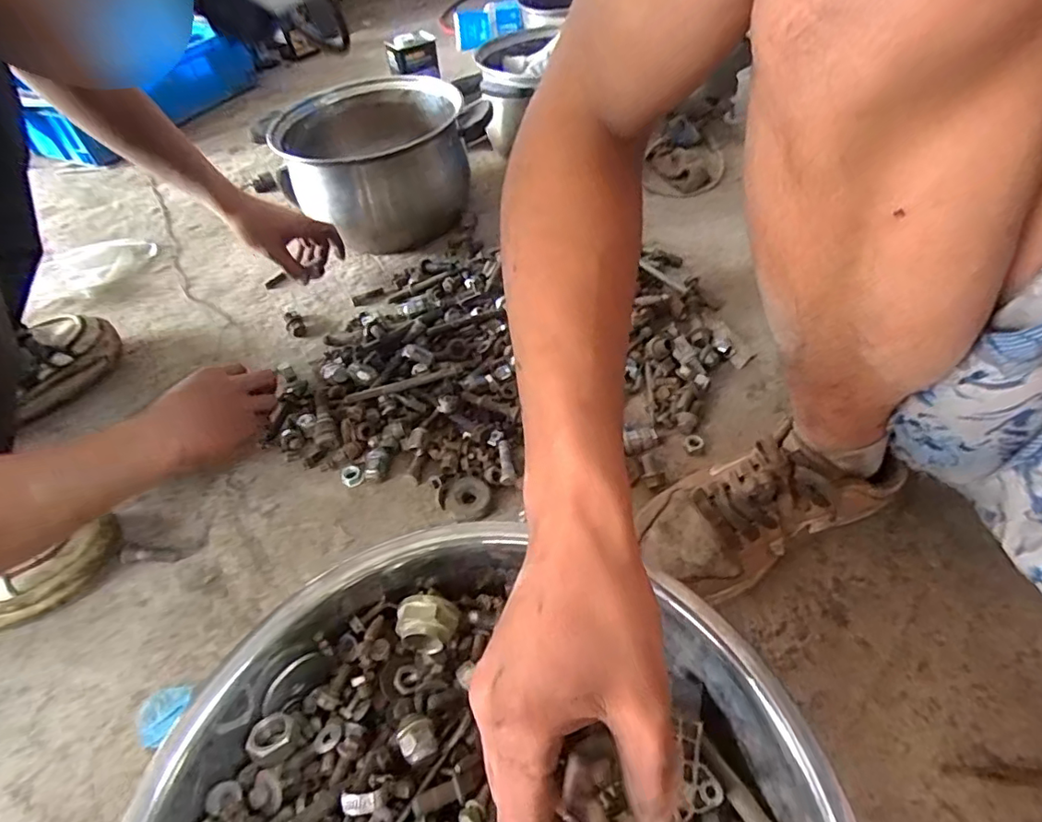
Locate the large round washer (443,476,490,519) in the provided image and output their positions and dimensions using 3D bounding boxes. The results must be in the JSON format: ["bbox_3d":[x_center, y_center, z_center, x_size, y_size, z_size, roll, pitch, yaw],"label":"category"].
[{"bbox_3d":[-0.051,0.082,0.523,0.043,0.009,0.038,-24,64,-15],"label":"large round washer"}]

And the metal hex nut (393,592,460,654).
[{"bbox_3d":[-0.061,0.143,0.367,0.038,0.039,0.026,1,48,4],"label":"metal hex nut"}]

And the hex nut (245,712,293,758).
[{"bbox_3d":[-0.151,0.194,0.333,0.025,0.006,0.026,15,38,37],"label":"hex nut"}]

